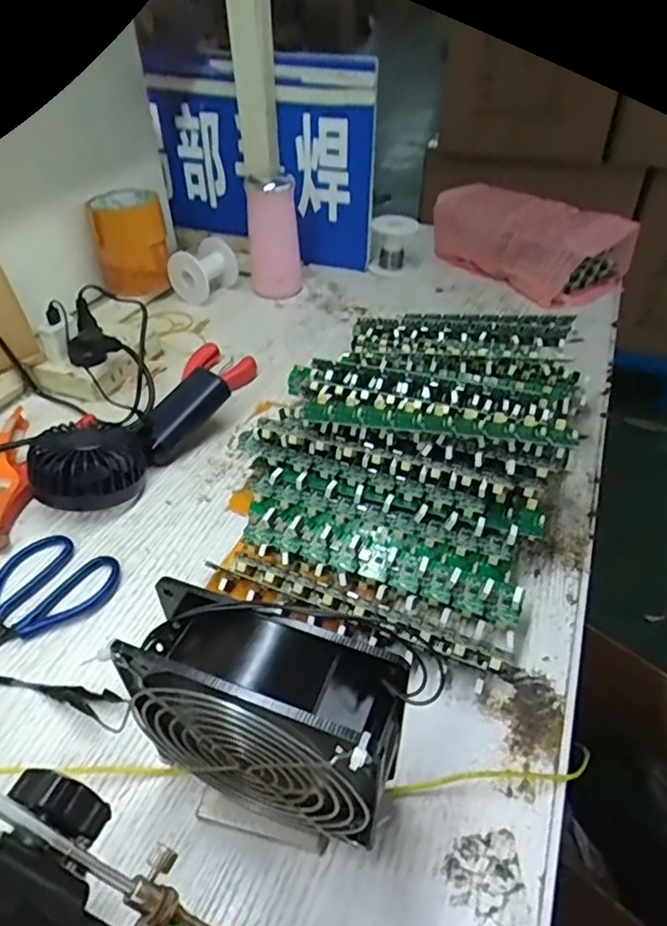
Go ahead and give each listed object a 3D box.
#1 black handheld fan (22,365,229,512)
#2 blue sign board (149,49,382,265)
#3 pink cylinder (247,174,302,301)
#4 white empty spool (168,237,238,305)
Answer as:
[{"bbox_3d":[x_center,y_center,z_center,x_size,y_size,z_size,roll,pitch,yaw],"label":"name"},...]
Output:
[{"bbox_3d":[-0.175,-0.022,0.513,0.081,0.054,0.175,25,47,26],"label":"black handheld fan"},{"bbox_3d":[-0.097,-0.398,0.801,0.315,0.252,0.031,12,43,14],"label":"blue sign board"},{"bbox_3d":[-0.075,-0.282,0.752,0.062,0.141,0.055,-3,41,-3],"label":"pink cylinder"},{"bbox_3d":[-0.169,-0.248,0.768,0.065,0.065,0.068,20,45,22],"label":"white empty spool"}]

